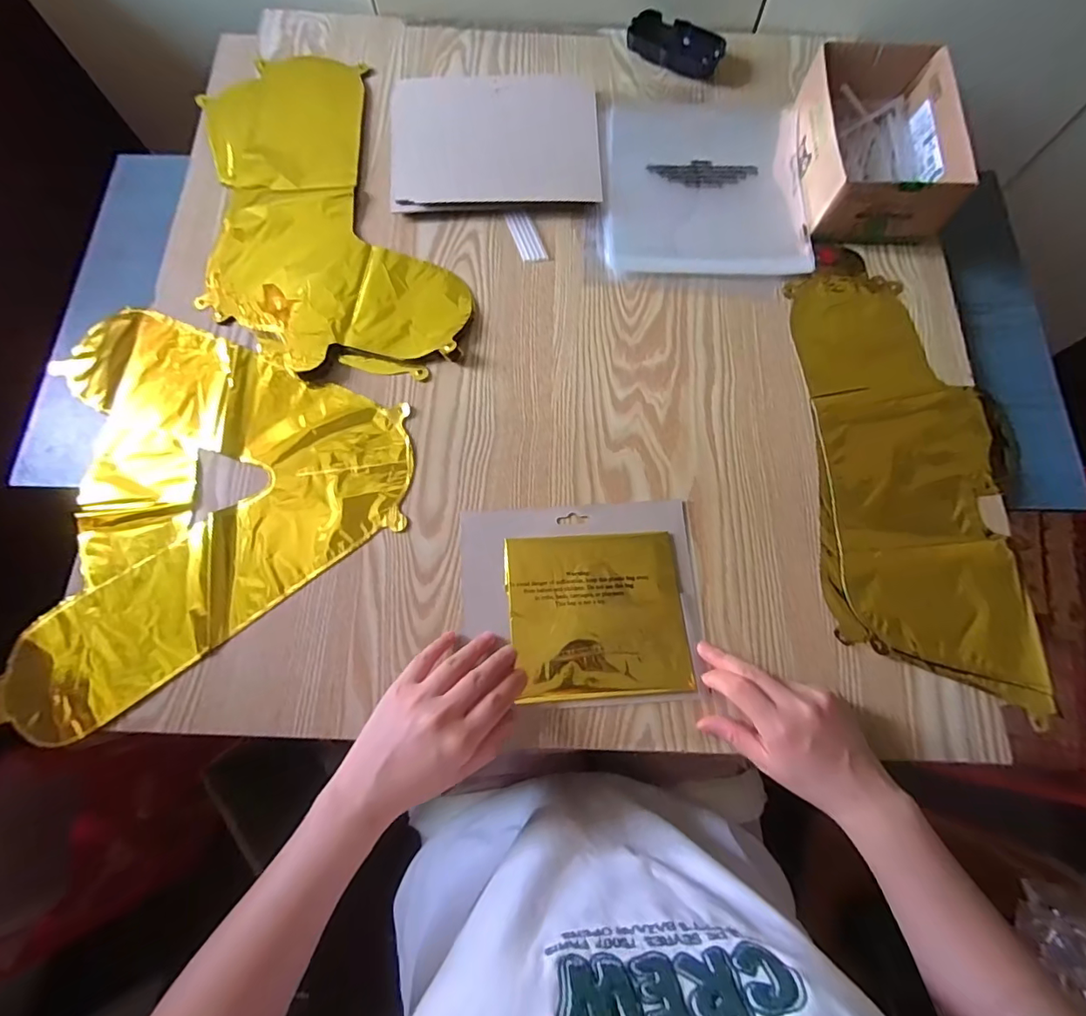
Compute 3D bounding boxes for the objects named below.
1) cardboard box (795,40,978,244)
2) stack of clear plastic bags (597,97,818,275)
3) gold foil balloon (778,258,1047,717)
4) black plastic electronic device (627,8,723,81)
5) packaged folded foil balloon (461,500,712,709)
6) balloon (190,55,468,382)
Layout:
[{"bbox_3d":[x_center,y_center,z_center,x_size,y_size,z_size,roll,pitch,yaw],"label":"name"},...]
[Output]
[{"bbox_3d":[0.341,-0.372,0.520,0.133,0.070,0.196,3,74,1],"label":"cardboard box"},{"bbox_3d":[0.166,-0.351,0.534,0.204,0.012,0.238,1,74,0],"label":"stack of clear plastic bags"},{"bbox_3d":[0.332,-0.039,0.442,0.185,0.014,0.383,2,74,0],"label":"gold foil balloon"},{"bbox_3d":[0.152,-0.532,0.582,0.108,0.030,0.049,20,75,6],"label":"black plastic electronic device"},{"bbox_3d":[0.032,0.076,0.420,0.194,0.007,0.161,-3,74,-1],"label":"packaged folded foil balloon"},{"bbox_3d":[-0.242,-0.303,0.519,0.220,0.011,0.416,-22,75,-6],"label":"balloon"}]

